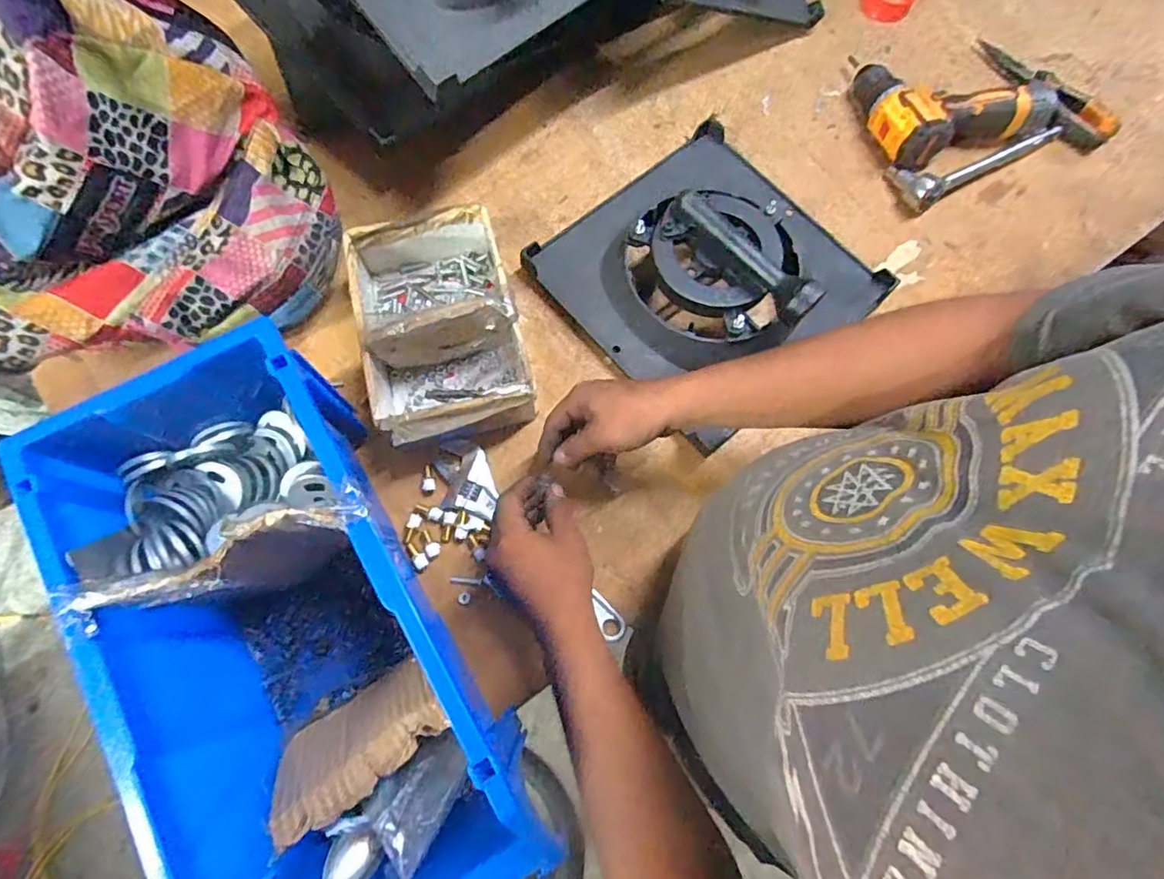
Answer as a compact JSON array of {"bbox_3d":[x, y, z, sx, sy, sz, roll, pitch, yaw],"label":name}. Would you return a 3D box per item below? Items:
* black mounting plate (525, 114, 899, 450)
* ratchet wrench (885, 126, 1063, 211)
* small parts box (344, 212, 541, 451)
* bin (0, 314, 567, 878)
[{"bbox_3d":[0.143,-0.198,0.616,0.303,0.099,0.296,-40,78,-13],"label":"black mounting plate"},{"bbox_3d":[0.487,-0.358,0.708,0.242,0.034,0.069,-29,76,-10],"label":"ratchet wrench"},{"bbox_3d":[-0.144,-0.113,0.582,0.155,0.090,0.230,-14,74,-6],"label":"small parts box"},{"bbox_3d":[-0.214,0.160,0.449,0.194,0.175,0.439,-29,76,-10],"label":"bin"}]

